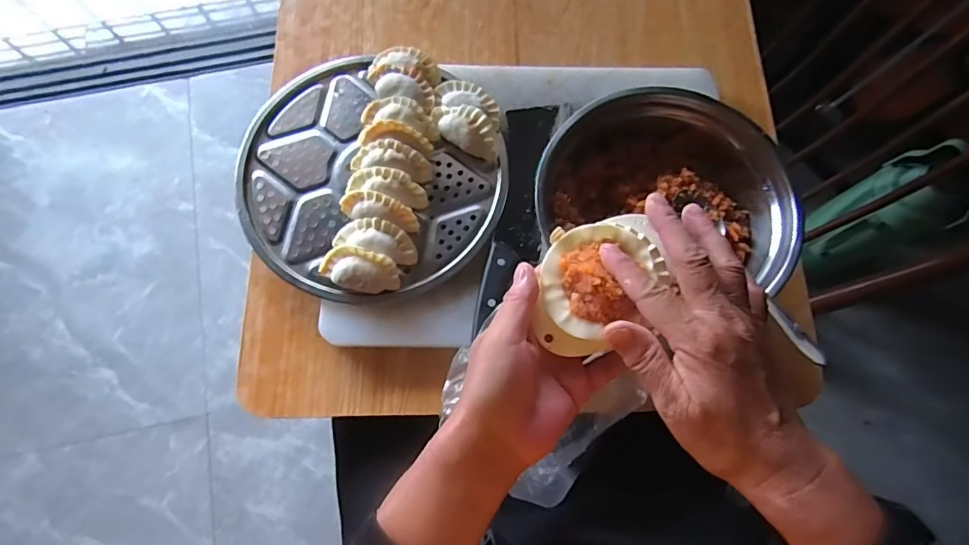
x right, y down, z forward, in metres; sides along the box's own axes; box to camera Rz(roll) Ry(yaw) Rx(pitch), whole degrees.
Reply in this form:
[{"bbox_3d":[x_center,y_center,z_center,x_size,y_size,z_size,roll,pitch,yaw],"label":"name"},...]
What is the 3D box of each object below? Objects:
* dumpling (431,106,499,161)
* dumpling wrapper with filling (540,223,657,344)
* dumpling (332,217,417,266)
[{"bbox_3d":[-0.019,-0.143,0.494,0.075,0.030,0.033,33,77,10],"label":"dumpling"},{"bbox_3d":[0.071,0.004,0.315,0.066,0.017,0.074,14,72,5],"label":"dumpling wrapper with filling"},{"bbox_3d":[-0.102,-0.032,0.466,0.078,0.019,0.031,14,72,5],"label":"dumpling"}]

